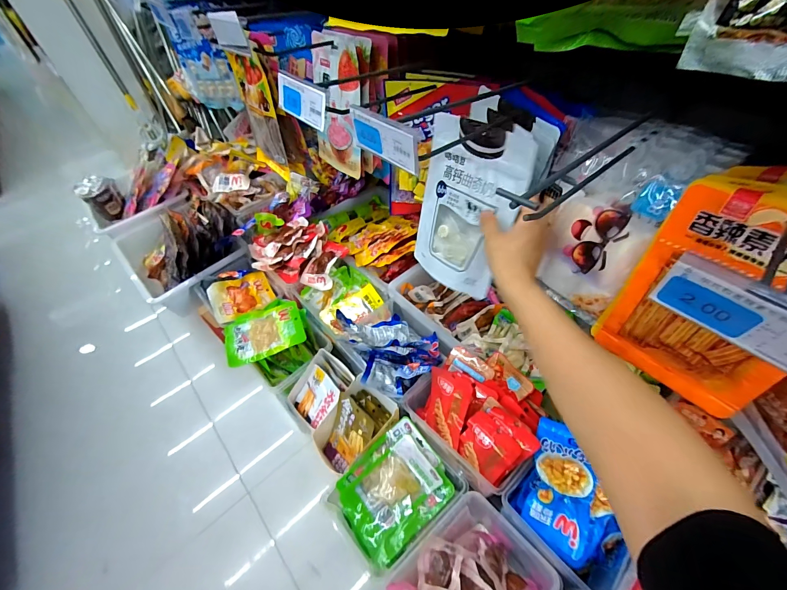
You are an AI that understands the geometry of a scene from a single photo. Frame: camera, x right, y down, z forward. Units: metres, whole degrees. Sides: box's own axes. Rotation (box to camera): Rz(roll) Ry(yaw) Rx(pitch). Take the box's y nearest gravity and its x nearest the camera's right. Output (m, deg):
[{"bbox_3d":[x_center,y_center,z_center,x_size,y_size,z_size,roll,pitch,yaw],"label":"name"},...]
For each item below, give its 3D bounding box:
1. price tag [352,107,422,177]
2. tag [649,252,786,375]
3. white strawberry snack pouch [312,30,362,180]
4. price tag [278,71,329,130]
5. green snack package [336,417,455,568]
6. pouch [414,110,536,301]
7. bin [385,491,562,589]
[{"bbox_3d":[-0.008,-0.152,0.329,0.007,0.042,0.097,-38,56,-24],"label":"price tag"},{"bbox_3d":[0.197,0.016,0.176,0.010,0.044,0.099,-35,55,-22],"label":"tag"},{"bbox_3d":[-0.105,-0.347,0.626,0.024,0.216,0.140,-24,48,-31],"label":"white strawberry snack pouch"},{"bbox_3d":[-0.110,-0.233,0.403,0.007,0.043,0.108,-24,51,-39],"label":"price tag"},{"bbox_3d":[0.001,0.323,0.563,0.173,0.061,0.140,-34,55,-22],"label":"green snack package"},{"bbox_3d":[0.106,-0.120,0.490,0.027,0.228,0.168,-16,38,-36],"label":"pouch"},{"bbox_3d":[0.109,0.417,0.488,0.183,0.110,0.159,-34,55,-22],"label":"bin"}]

